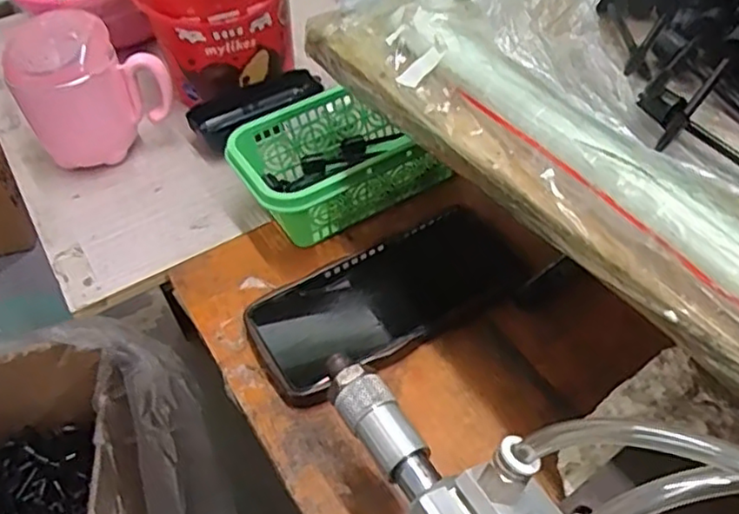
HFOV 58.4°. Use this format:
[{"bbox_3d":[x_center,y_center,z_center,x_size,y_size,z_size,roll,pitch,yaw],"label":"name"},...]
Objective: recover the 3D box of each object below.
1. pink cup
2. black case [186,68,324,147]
[{"bbox_3d":[-0.219,-0.134,0.520,0.104,0.111,0.070,-28,49,-19],"label":"pink cup"},{"bbox_3d":[-0.097,-0.130,0.564,0.113,0.028,0.025,-25,48,-17],"label":"black case"}]

